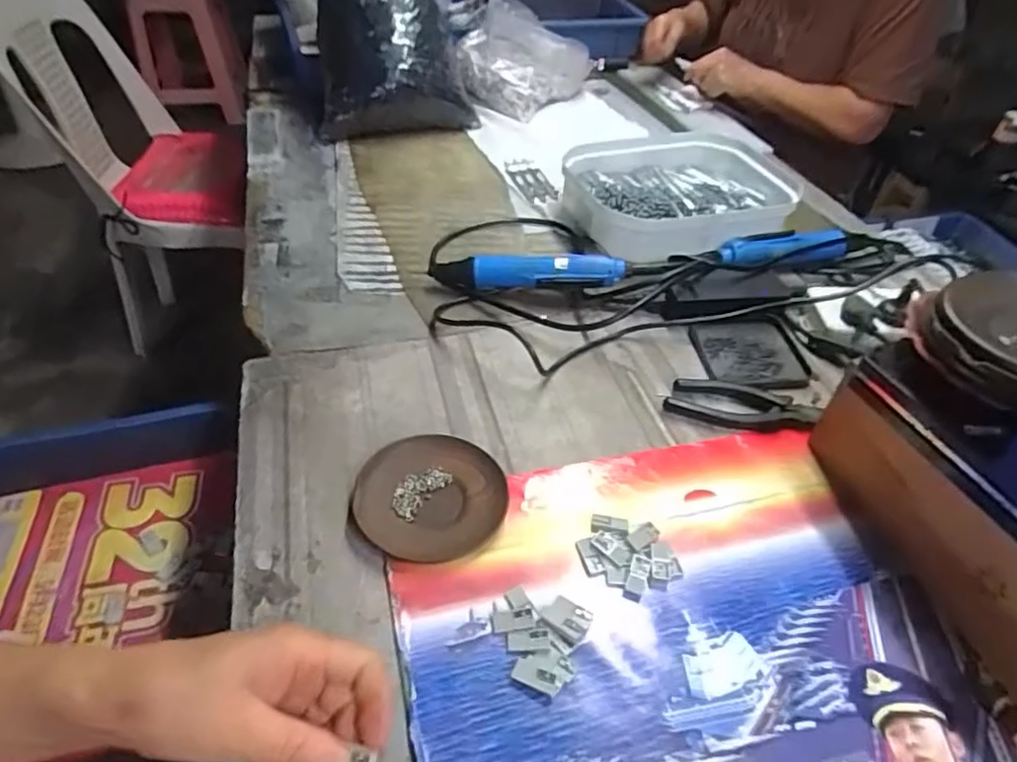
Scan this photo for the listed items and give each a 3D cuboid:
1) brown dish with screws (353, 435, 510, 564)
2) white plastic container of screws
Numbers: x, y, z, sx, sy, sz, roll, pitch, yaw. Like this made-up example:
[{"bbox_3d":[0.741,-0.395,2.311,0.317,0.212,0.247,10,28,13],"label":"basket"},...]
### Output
[{"bbox_3d":[-0.059,0.089,0.477,0.112,0.013,0.109,2,44,-2],"label":"brown dish with screws"},{"bbox_3d":[0.226,-0.235,0.805,0.296,0.077,0.239,-8,46,-11],"label":"white plastic container of screws"}]

